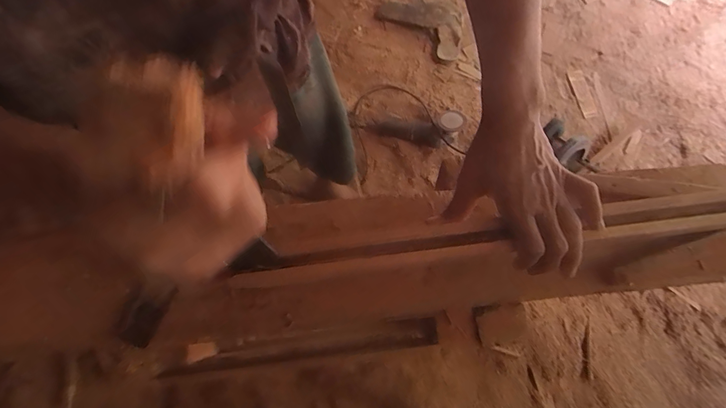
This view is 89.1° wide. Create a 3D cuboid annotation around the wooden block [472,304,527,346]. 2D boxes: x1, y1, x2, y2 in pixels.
[{"bbox_3d":[0.184,0.157,0.488,0.068,0.009,0.048,-11,78,-1],"label":"wooden block"}]

